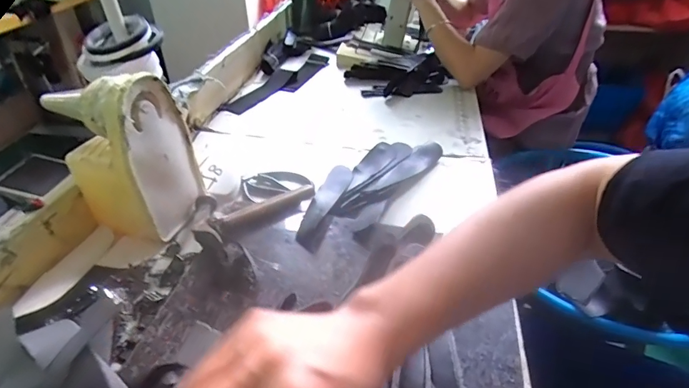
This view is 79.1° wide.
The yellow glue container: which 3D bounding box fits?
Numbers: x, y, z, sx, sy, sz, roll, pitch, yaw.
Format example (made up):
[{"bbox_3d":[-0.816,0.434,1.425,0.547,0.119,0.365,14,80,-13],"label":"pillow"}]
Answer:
[{"bbox_3d":[-0.260,-0.047,0.527,0.106,0.202,0.111,15,40,16],"label":"yellow glue container"}]

